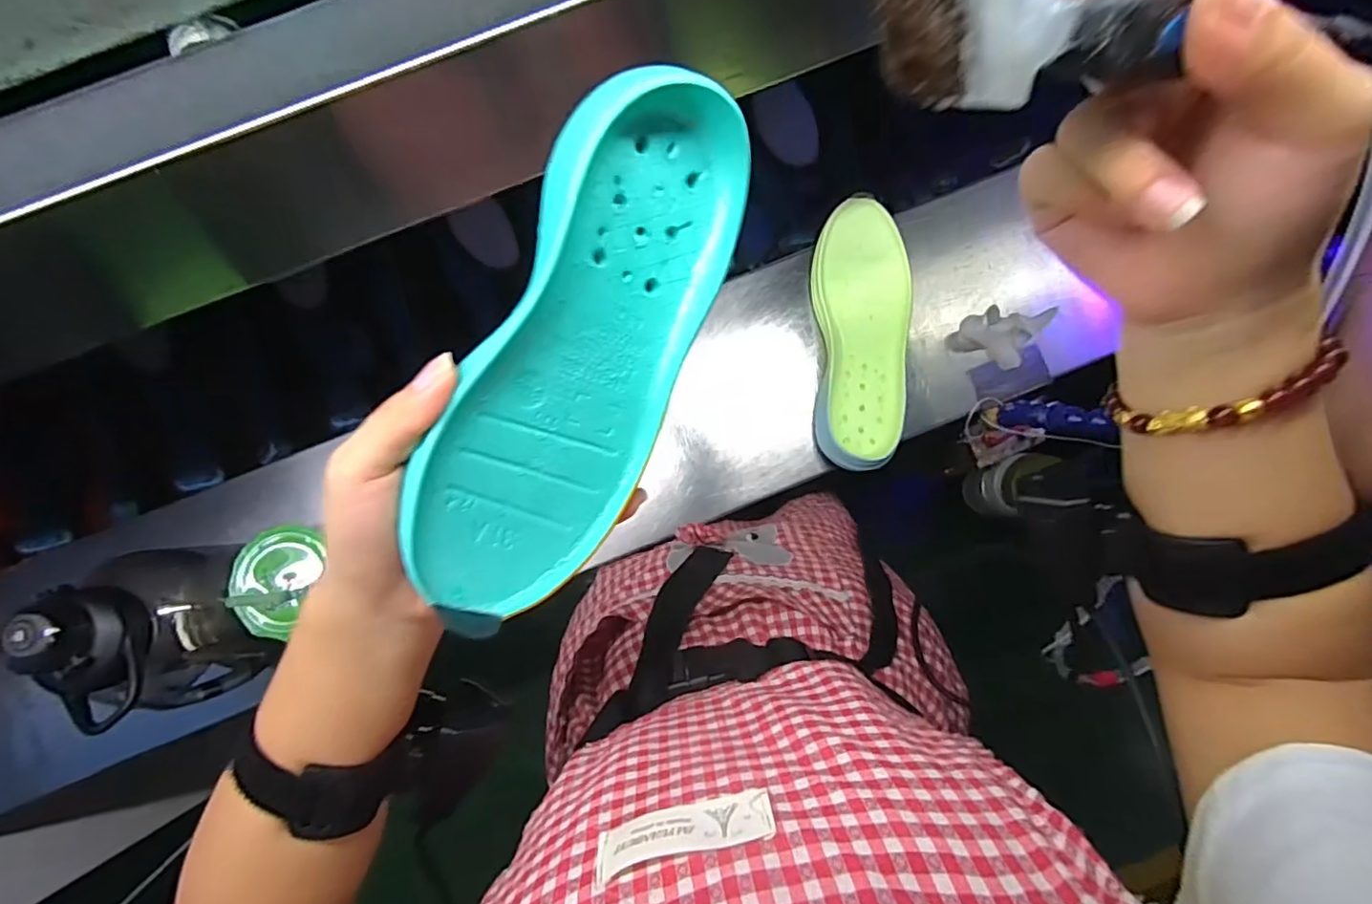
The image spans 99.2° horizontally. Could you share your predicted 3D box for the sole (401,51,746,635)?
[{"bbox_3d":[-0.037,-0.034,0.226,0.082,0.020,0.209,24,95,-32],"label":"sole"}]

